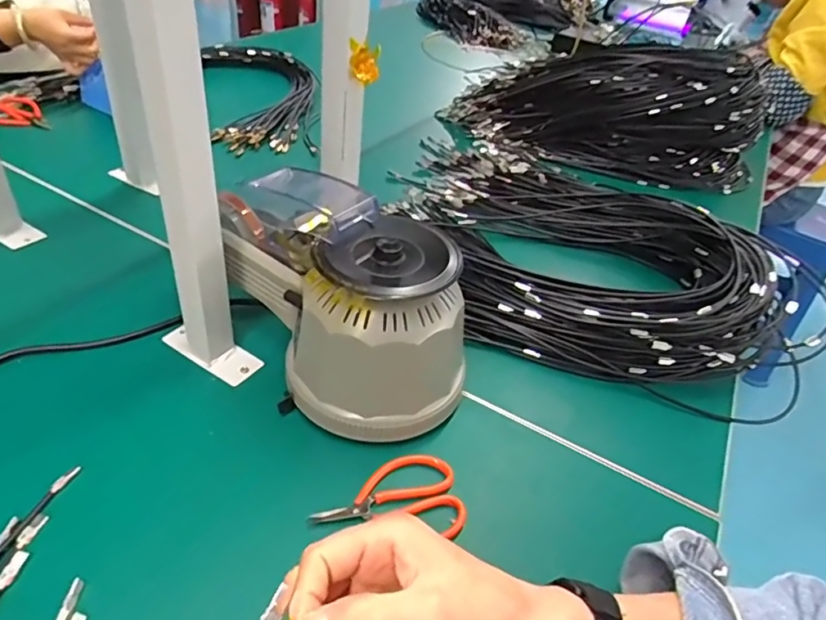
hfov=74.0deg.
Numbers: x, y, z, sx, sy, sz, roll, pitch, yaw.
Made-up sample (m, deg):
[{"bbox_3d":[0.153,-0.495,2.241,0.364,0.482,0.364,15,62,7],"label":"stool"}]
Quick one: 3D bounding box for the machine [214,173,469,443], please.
[{"bbox_3d":[-0.066,-0.013,0.494,0.135,0.146,0.246,-21,47,-31],"label":"machine"}]

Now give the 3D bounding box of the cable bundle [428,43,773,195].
[{"bbox_3d":[0.339,-0.374,0.980,0.556,0.174,0.177,20,41,13],"label":"cable bundle"}]

